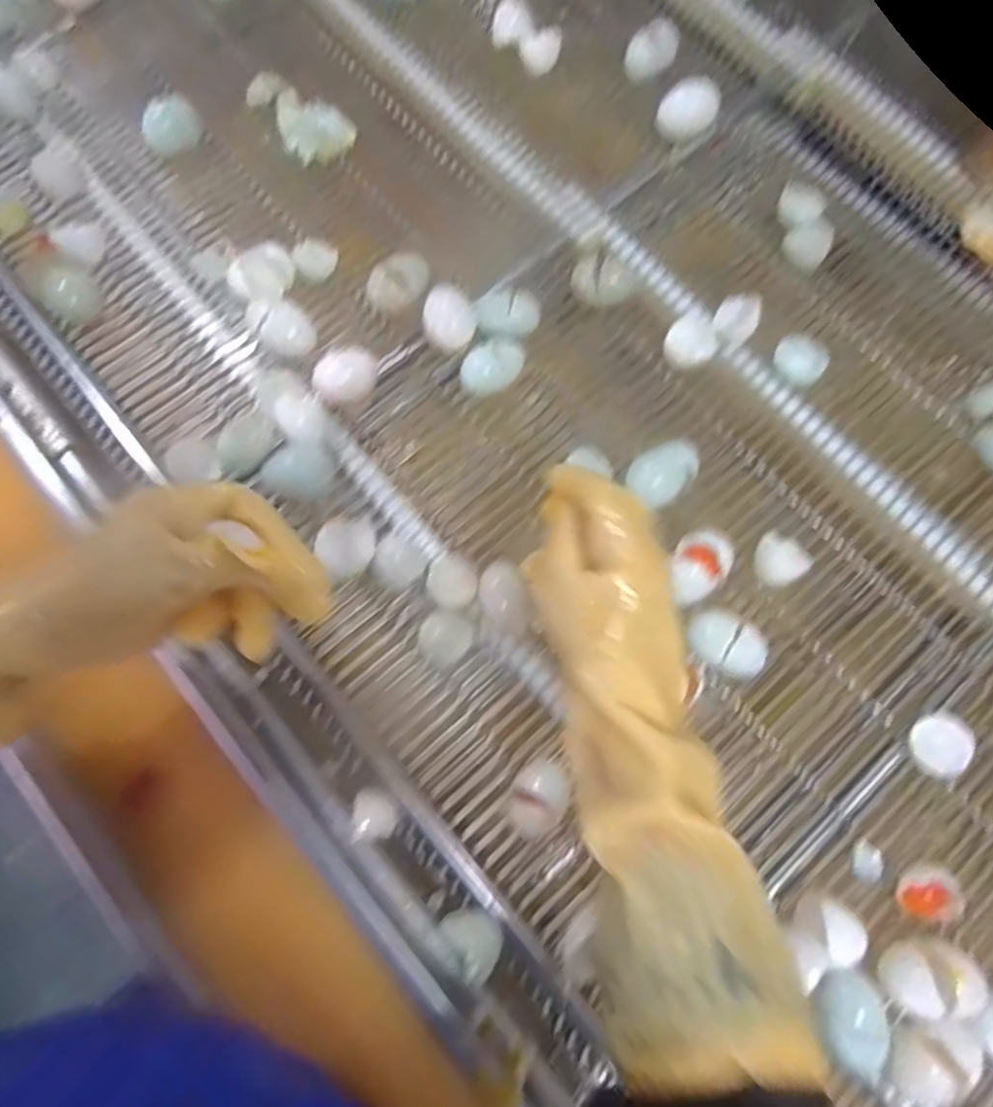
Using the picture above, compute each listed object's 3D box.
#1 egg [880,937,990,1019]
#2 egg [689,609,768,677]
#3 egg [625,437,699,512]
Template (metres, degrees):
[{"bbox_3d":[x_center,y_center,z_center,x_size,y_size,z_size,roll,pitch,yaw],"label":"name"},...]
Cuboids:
[{"bbox_3d":[0.301,0.293,0.434,0.061,0.036,0.043,8,75,0],"label":"egg"},{"bbox_3d":[0.181,0.072,0.492,0.064,0.037,0.045,30,76,6],"label":"egg"},{"bbox_3d":[0.137,-0.065,0.530,0.057,0.049,0.044,-42,81,-12],"label":"egg"}]

